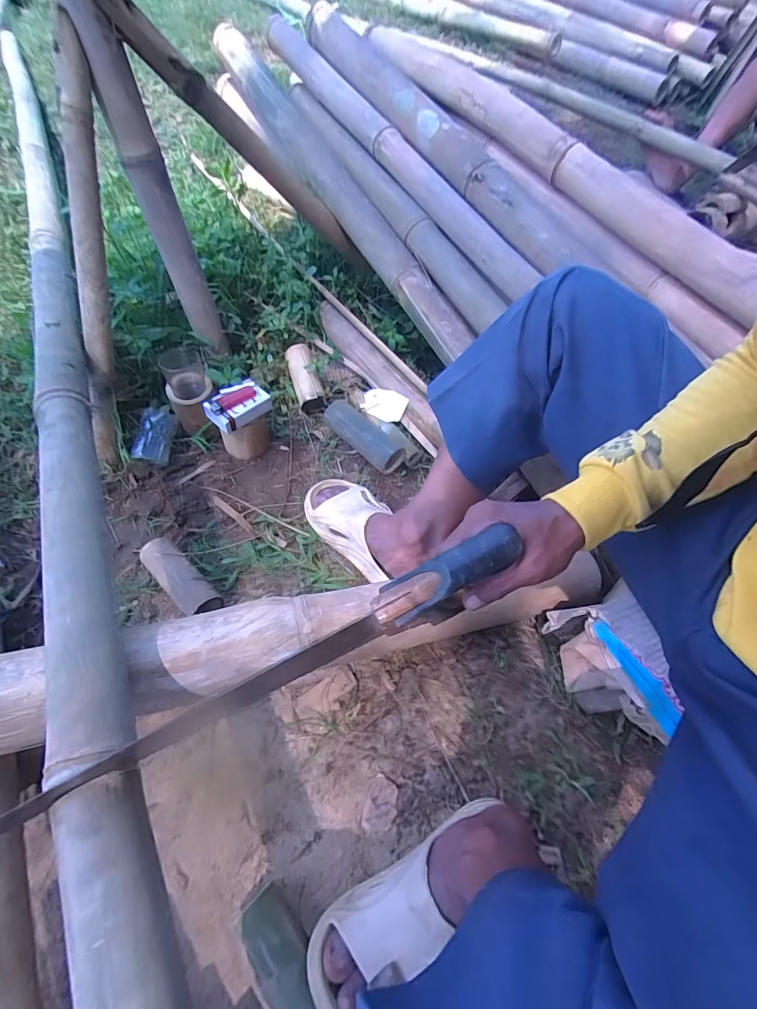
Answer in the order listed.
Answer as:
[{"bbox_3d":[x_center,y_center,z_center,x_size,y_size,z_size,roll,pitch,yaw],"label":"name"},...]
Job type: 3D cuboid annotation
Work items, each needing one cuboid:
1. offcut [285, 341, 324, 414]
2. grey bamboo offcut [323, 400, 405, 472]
[{"bbox_3d":[-0.152,-0.259,0.857,0.053,0.058,0.148,-14,59,-9],"label":"offcut"},{"bbox_3d":[-0.029,-0.134,0.795,0.173,0.053,0.066,38,65,21],"label":"grey bamboo offcut"}]

